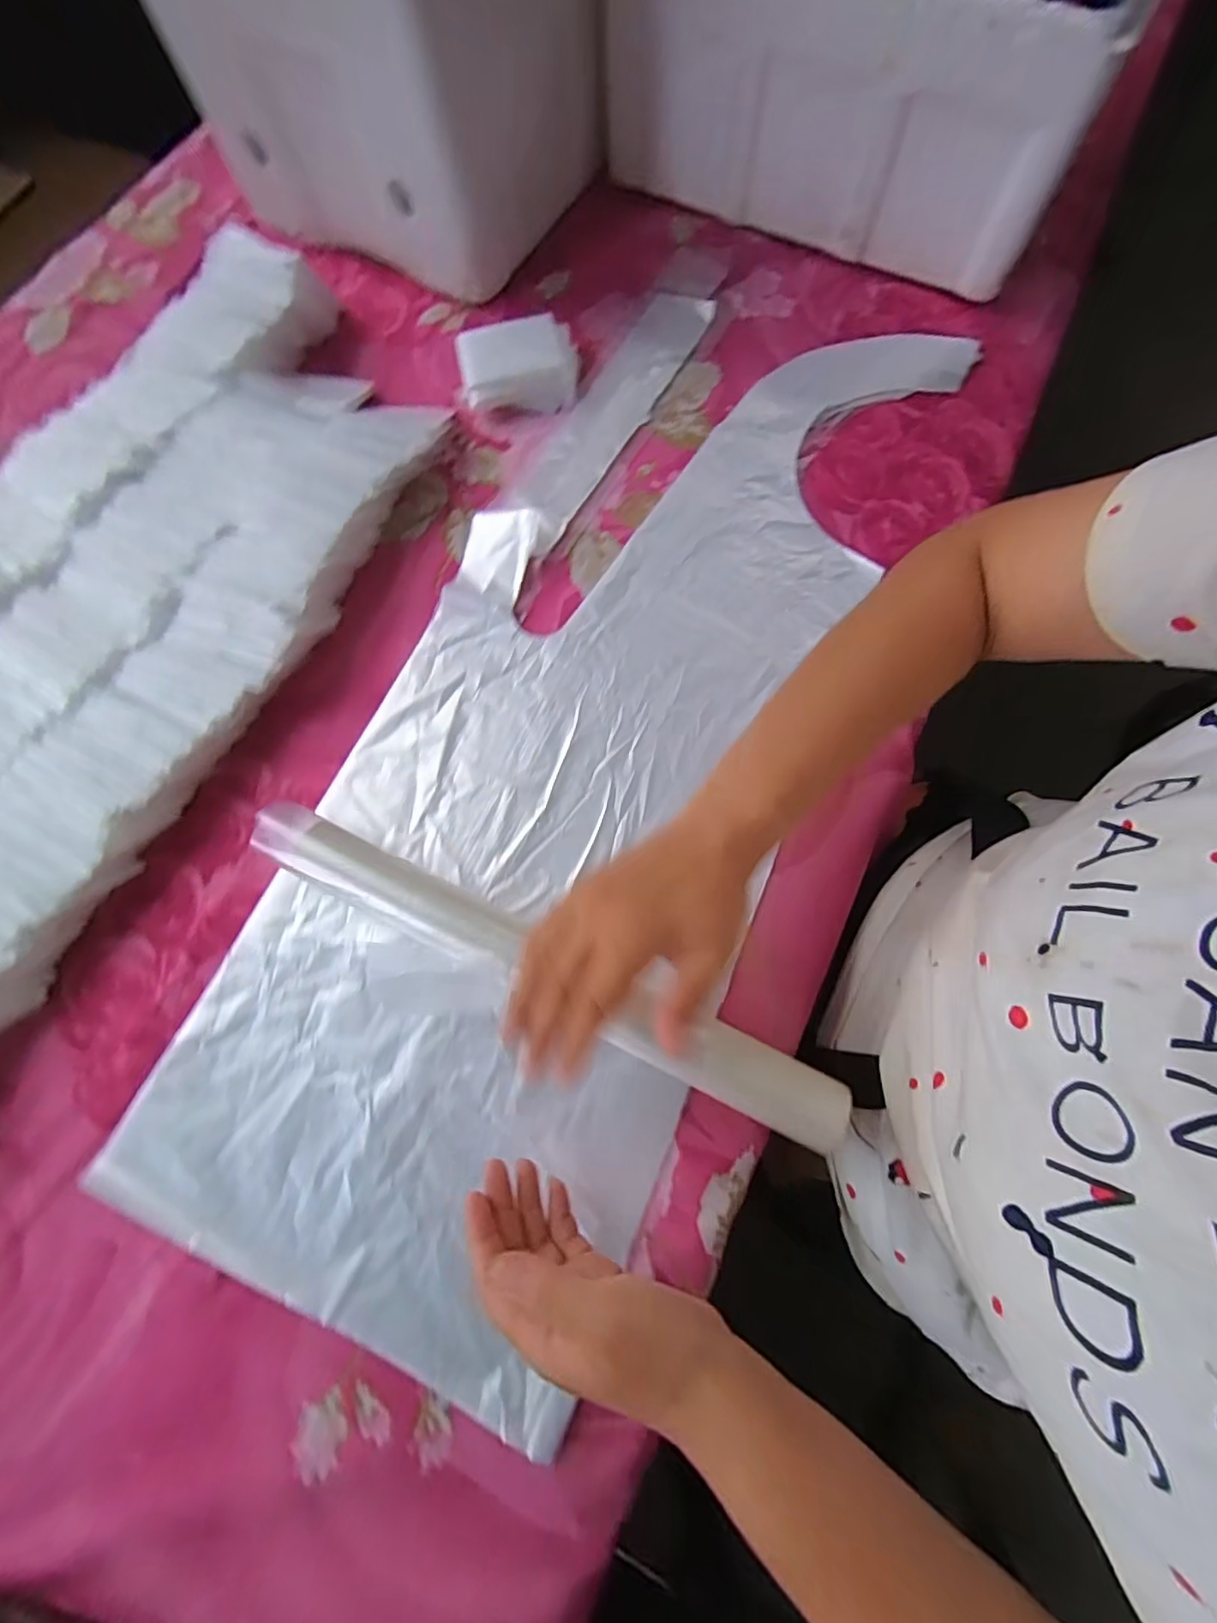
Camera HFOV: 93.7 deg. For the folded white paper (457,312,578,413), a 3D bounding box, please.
[{"bbox_3d":[-0.079,-0.391,0.501,0.099,0.030,0.076,-8,74,-1],"label":"folded white paper"}]

